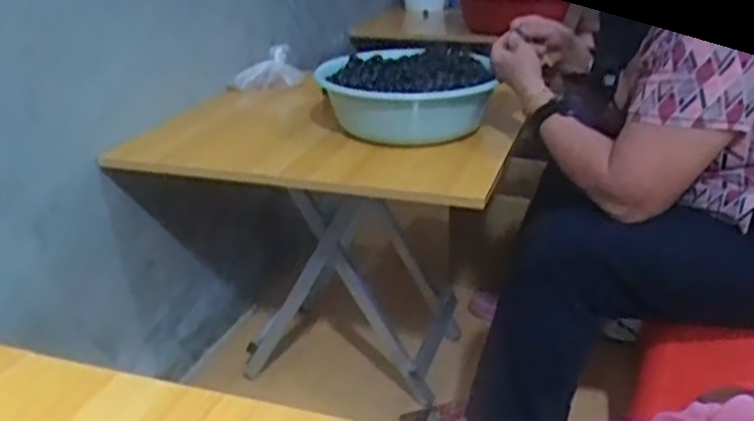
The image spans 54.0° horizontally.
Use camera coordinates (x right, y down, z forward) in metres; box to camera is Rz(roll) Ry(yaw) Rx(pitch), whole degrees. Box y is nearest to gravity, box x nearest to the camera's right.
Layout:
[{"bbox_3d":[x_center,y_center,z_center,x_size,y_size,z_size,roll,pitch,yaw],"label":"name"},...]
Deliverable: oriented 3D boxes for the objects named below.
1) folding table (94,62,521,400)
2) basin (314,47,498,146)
[{"bbox_3d":[-0.080,0.076,1.343,0.606,0.542,0.499,9,25,16],"label":"folding table"},{"bbox_3d":[0.040,-0.176,1.200,0.269,0.141,0.331,4,24,5],"label":"basin"}]

